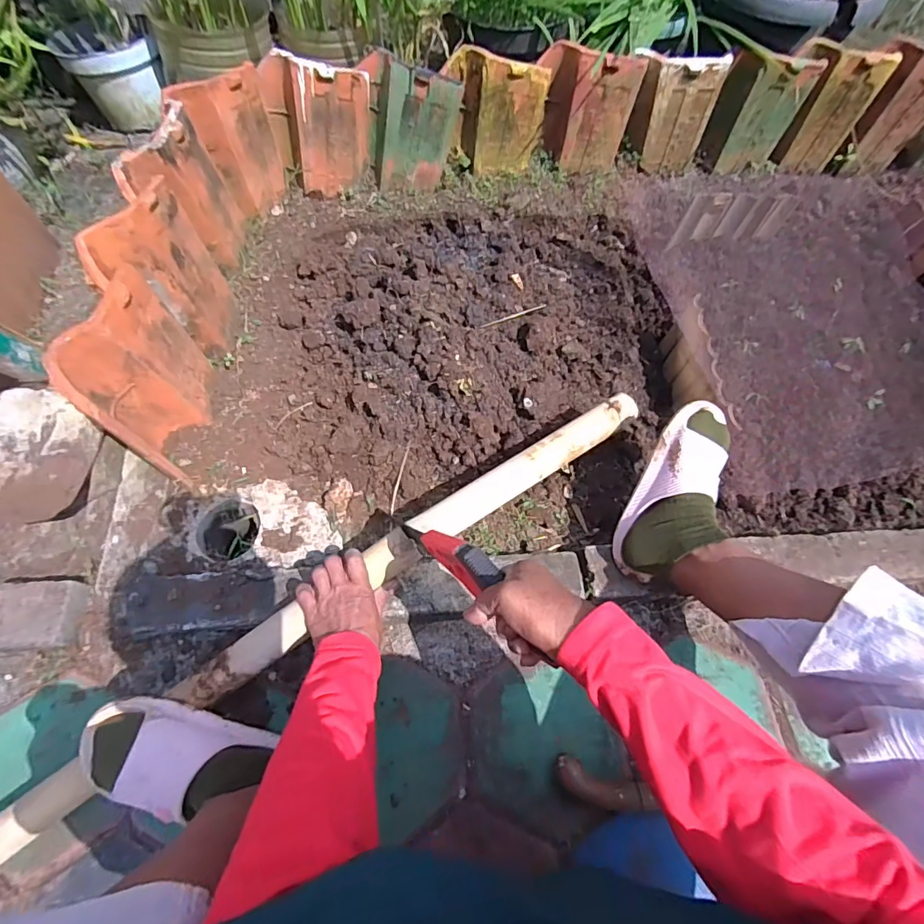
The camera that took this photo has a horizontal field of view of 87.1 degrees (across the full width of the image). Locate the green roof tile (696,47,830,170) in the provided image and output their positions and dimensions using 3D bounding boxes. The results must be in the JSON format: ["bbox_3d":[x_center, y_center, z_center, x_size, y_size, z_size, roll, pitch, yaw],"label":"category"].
[{"bbox_3d":[0.629,-0.759,1.058,0.178,0.201,0.085,-15,65,-8],"label":"green roof tile"}]

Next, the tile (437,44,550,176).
[{"bbox_3d":[0.069,-0.710,1.016,0.207,0.207,0.083,4,64,1],"label":"tile"}]

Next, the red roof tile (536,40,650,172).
[{"bbox_3d":[0.255,-0.729,1.027,0.199,0.214,0.077,13,64,6],"label":"red roof tile"}]

